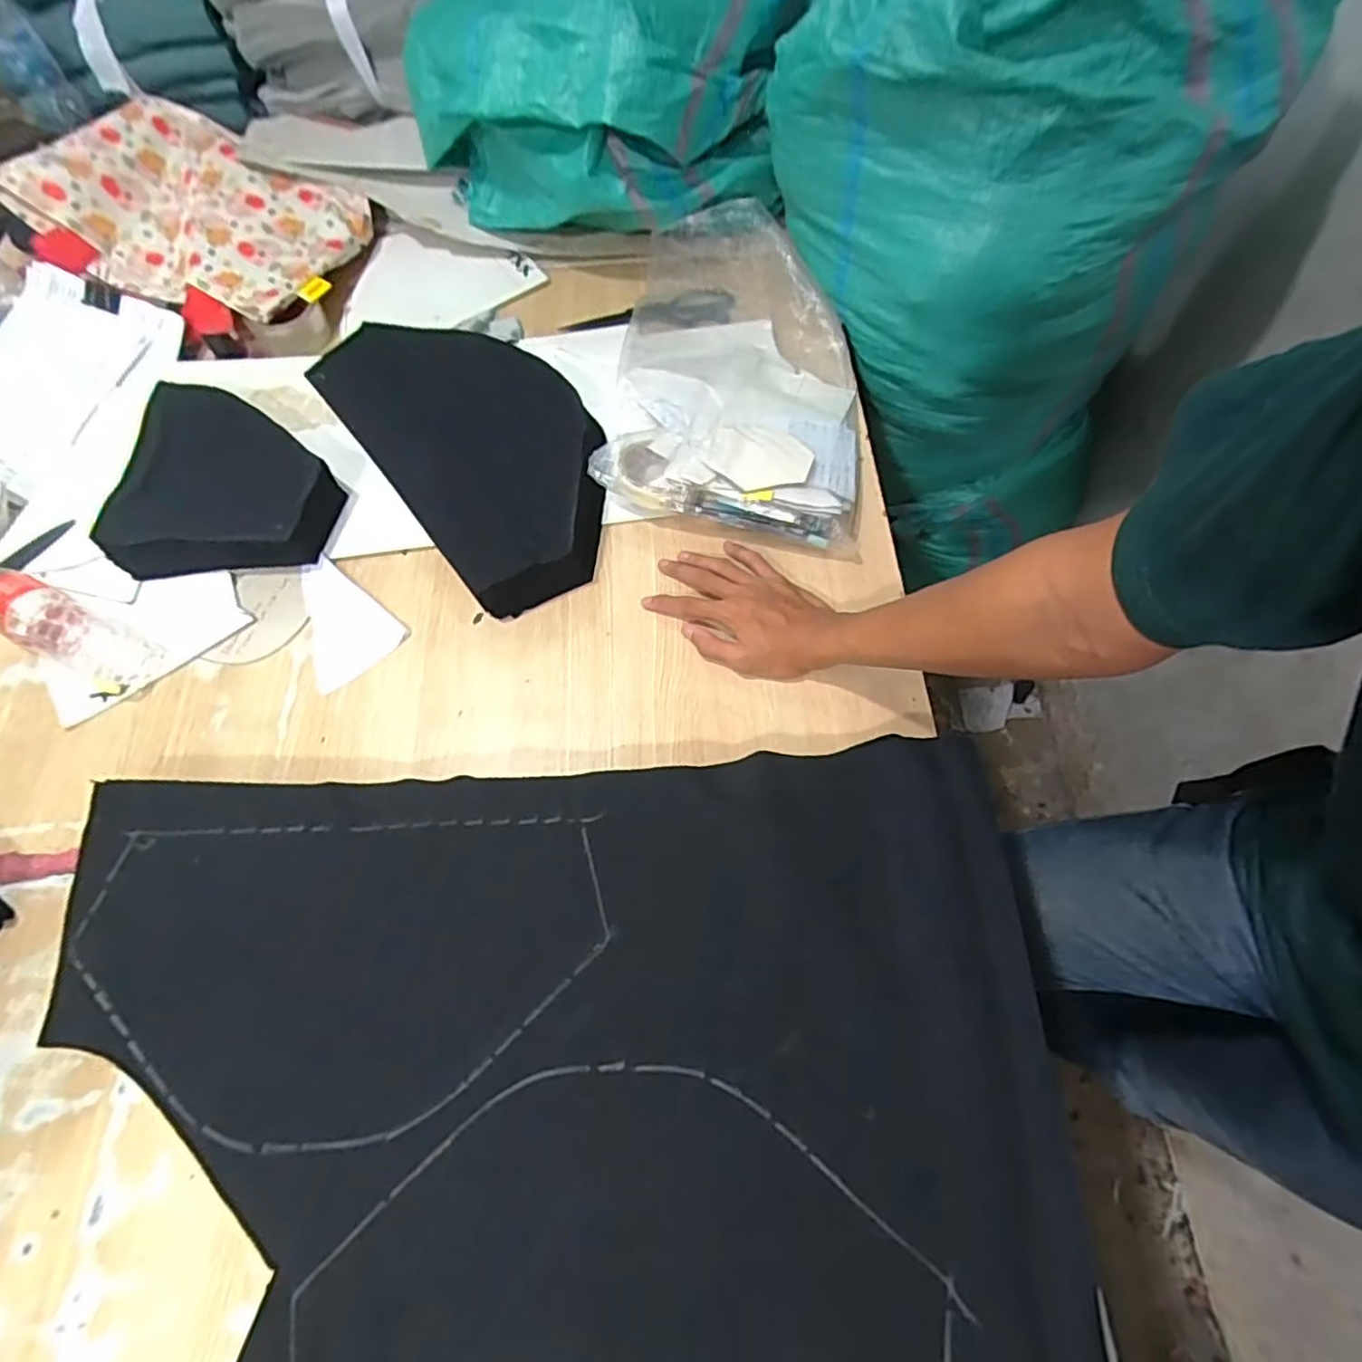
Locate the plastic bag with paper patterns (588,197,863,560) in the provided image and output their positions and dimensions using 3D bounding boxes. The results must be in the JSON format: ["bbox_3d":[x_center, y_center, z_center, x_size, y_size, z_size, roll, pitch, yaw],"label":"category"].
[{"bbox_3d":[0.067,-0.368,0.772,0.282,0.083,0.449,5,66,4],"label":"plastic bag with paper patterns"}]

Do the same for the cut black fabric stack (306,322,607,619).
[{"bbox_3d":[-0.229,-0.274,0.752,0.218,0.085,0.407,-37,69,-14],"label":"cut black fabric stack"}]

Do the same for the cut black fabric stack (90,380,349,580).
[{"bbox_3d":[-0.490,-0.220,0.739,0.217,0.071,0.210,3,66,3],"label":"cut black fabric stack"}]

